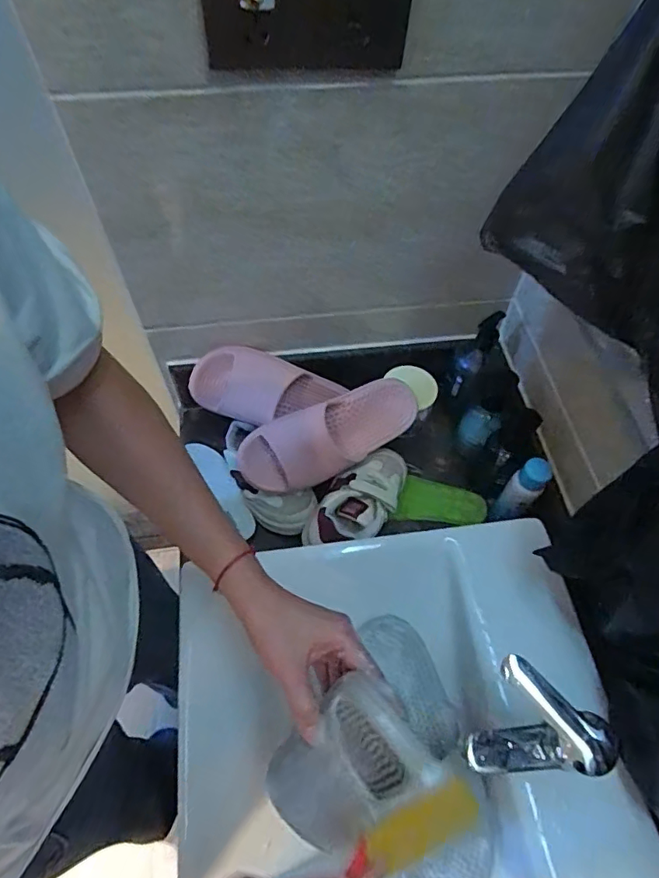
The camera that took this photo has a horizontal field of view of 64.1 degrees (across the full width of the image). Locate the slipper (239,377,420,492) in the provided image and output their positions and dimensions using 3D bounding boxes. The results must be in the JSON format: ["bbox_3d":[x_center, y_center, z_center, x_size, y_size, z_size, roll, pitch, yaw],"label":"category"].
[{"bbox_3d":[0.002,-0.004,0.701,0.245,0.069,0.091,-22,62,-14],"label":"slipper"}]

